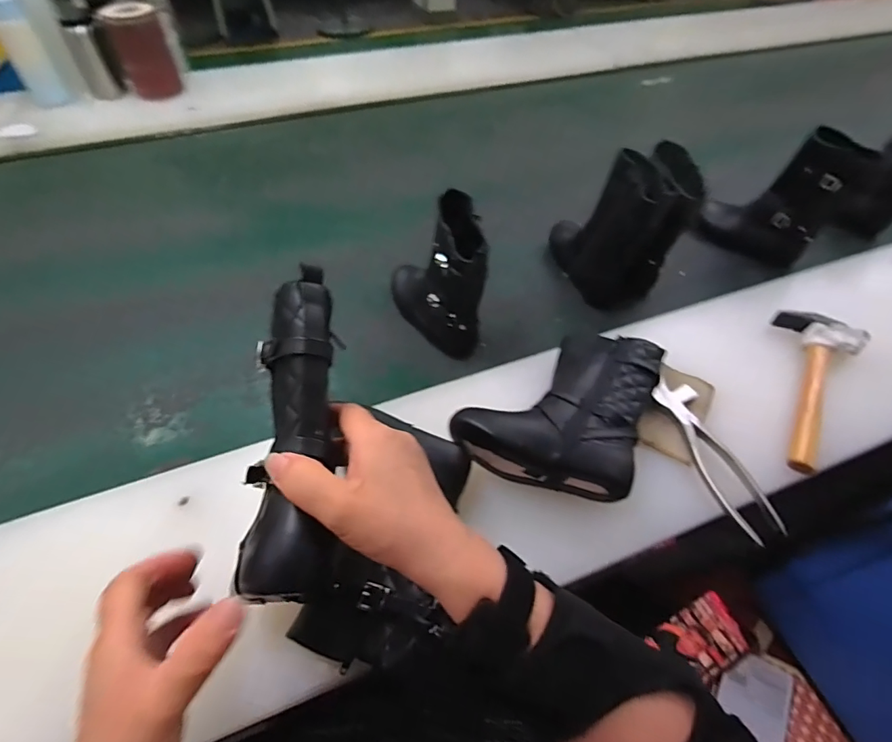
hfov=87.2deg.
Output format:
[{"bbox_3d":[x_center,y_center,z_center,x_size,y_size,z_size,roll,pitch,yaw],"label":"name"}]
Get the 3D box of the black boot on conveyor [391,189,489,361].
[{"bbox_3d":[-0.018,-0.129,0.600,0.059,0.209,0.185,-28,57,-22],"label":"black boot on conveyor"}]

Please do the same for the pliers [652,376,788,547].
[{"bbox_3d":[0.273,0.083,0.474,0.047,0.027,0.171,-15,53,-13],"label":"pliers"}]

